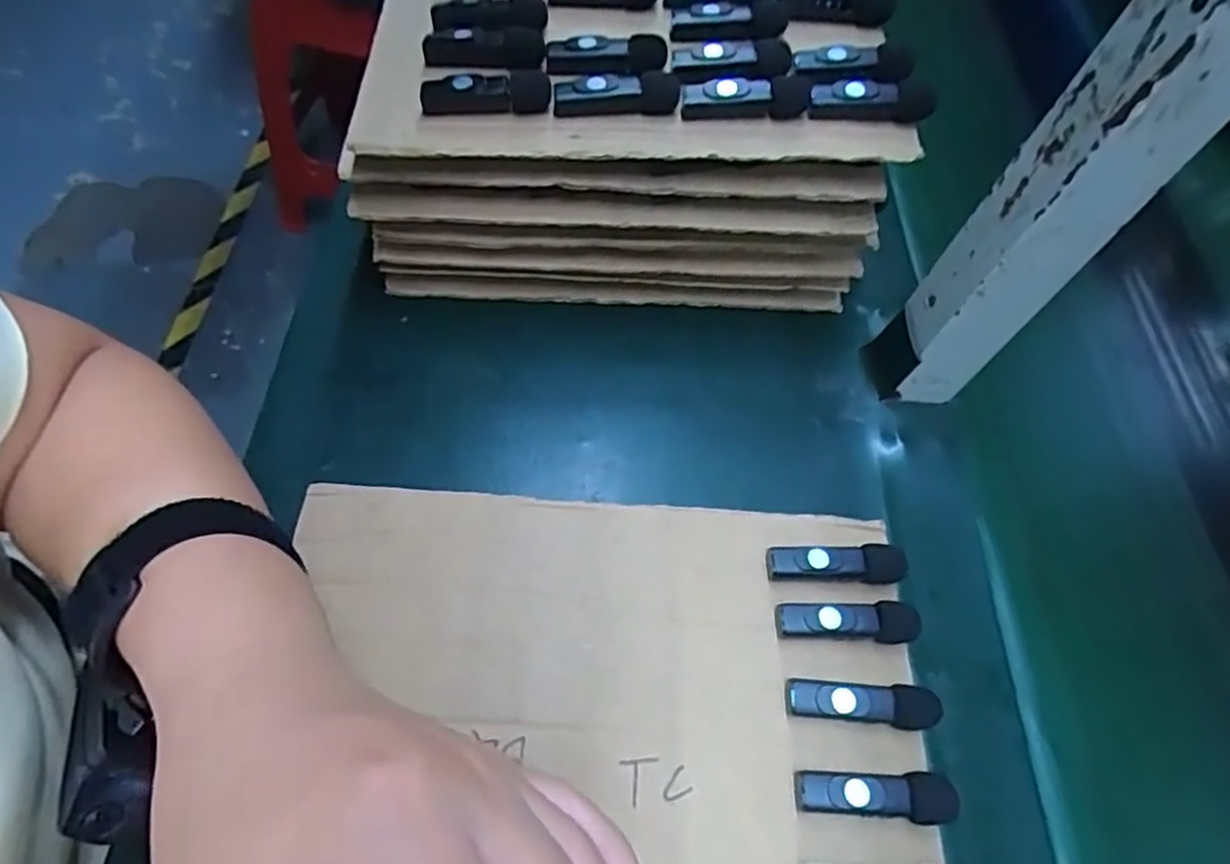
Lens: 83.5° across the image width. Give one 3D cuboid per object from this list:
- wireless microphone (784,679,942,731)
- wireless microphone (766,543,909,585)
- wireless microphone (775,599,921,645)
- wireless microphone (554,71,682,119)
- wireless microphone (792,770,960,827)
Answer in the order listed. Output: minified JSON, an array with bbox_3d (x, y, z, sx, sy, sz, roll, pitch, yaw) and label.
[{"bbox_3d":[0.108,0.120,0.304,0.064,0.017,0.017,7,59,-5],"label":"wireless microphone"},{"bbox_3d":[0.108,0.064,0.336,0.065,0.014,0.017,5,60,-6],"label":"wireless microphone"},{"bbox_3d":[0.110,0.089,0.322,0.067,0.015,0.018,2,60,-7],"label":"wireless microphone"},{"bbox_3d":[0.001,-0.175,0.356,0.064,0.017,0.019,-5,61,-11],"label":"wireless microphone"},{"bbox_3d":[0.108,0.152,0.287,0.064,0.015,0.019,4,60,-7],"label":"wireless microphone"}]

